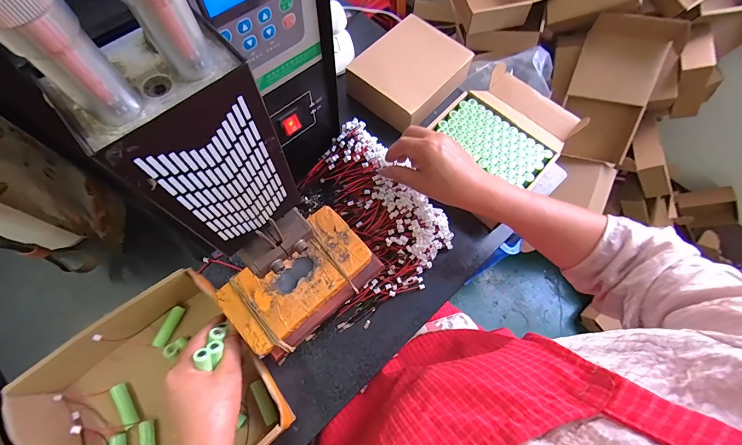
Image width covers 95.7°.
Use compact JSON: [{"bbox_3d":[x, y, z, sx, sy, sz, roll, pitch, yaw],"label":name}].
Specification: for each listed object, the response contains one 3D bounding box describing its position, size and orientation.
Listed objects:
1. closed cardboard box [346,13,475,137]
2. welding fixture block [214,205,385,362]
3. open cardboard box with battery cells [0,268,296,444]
[{"bbox_3d":[0.065,-0.236,0.534,0.139,0.058,0.163,39,71,13],"label":"closed cardboard box"},{"bbox_3d":[-0.072,0.062,0.352,0.148,0.024,0.091,-41,75,-17],"label":"welding fixture block"},{"bbox_3d":[-0.223,0.183,0.351,0.206,0.072,0.213,-38,74,-16],"label":"open cardboard box with battery cells"}]

